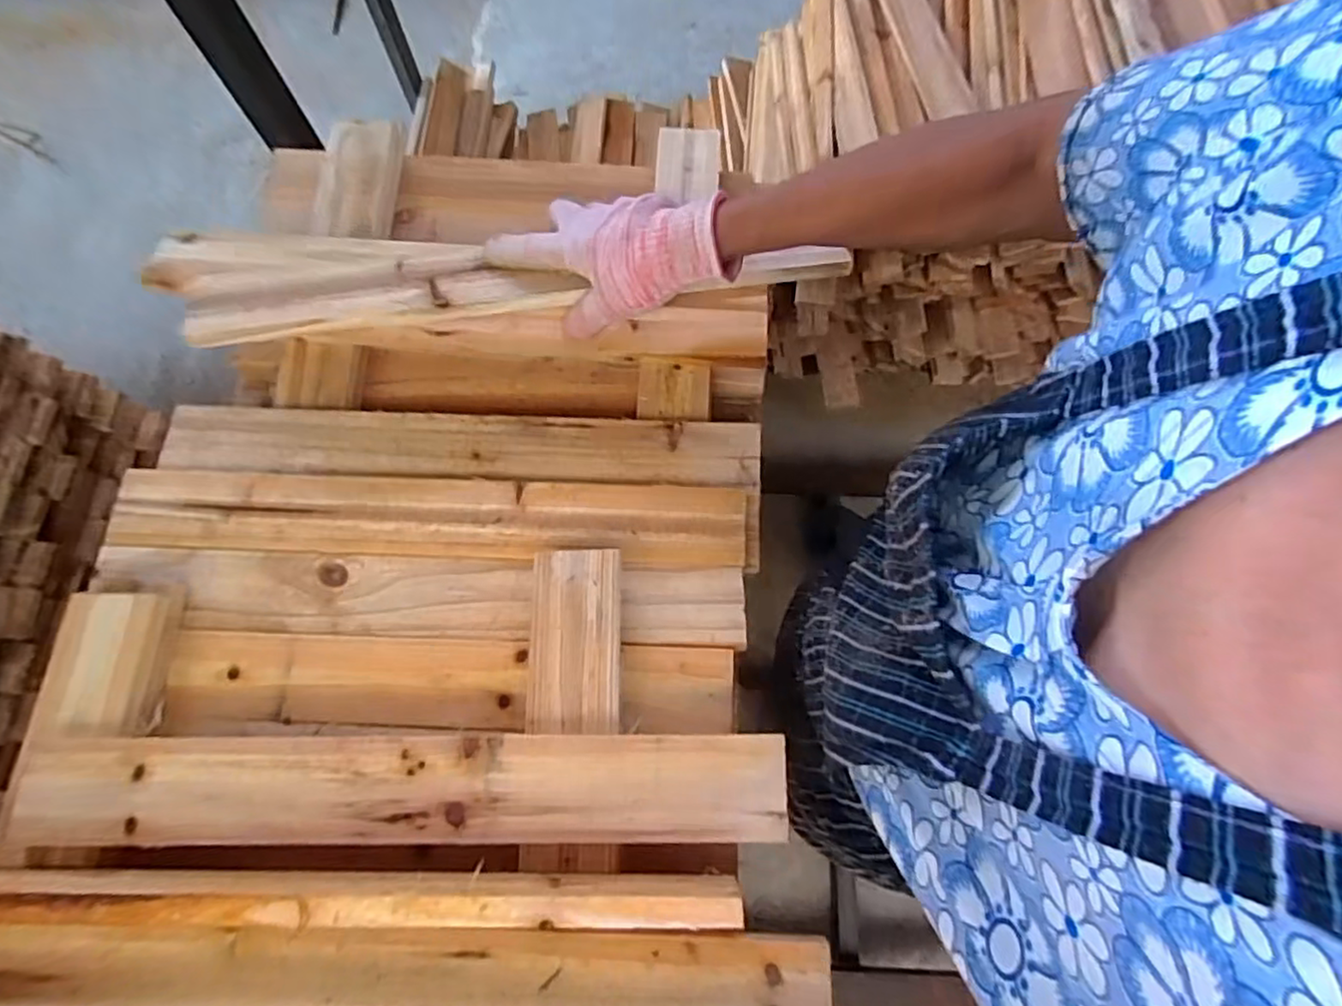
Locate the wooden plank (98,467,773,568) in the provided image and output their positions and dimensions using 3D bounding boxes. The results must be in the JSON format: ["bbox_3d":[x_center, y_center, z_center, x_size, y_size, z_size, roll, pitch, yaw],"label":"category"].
[{"bbox_3d":[-0.187,0.011,0.517,0.493,0.011,0.064,2,71,2],"label":"wooden plank"}]

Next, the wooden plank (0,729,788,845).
[{"bbox_3d":[-0.167,0.179,0.416,0.472,0.015,0.064,0,69,0],"label":"wooden plank"}]

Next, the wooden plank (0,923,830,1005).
[{"bbox_3d":[-0.157,0.269,0.364,0.480,0.012,0.062,2,71,1],"label":"wooden plank"}]

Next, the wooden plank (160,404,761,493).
[{"bbox_3d":[-0.172,-0.048,0.549,0.489,0.012,0.058,2,71,1],"label":"wooden plank"}]

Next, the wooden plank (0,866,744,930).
[{"bbox_3d":[-0.210,0.227,0.378,0.494,0.067,0.017,0,71,1],"label":"wooden plank"}]

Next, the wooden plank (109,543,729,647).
[{"bbox_3d":[-0.188,0.070,0.498,0.484,0.009,0.061,2,71,1],"label":"wooden plank"}]

